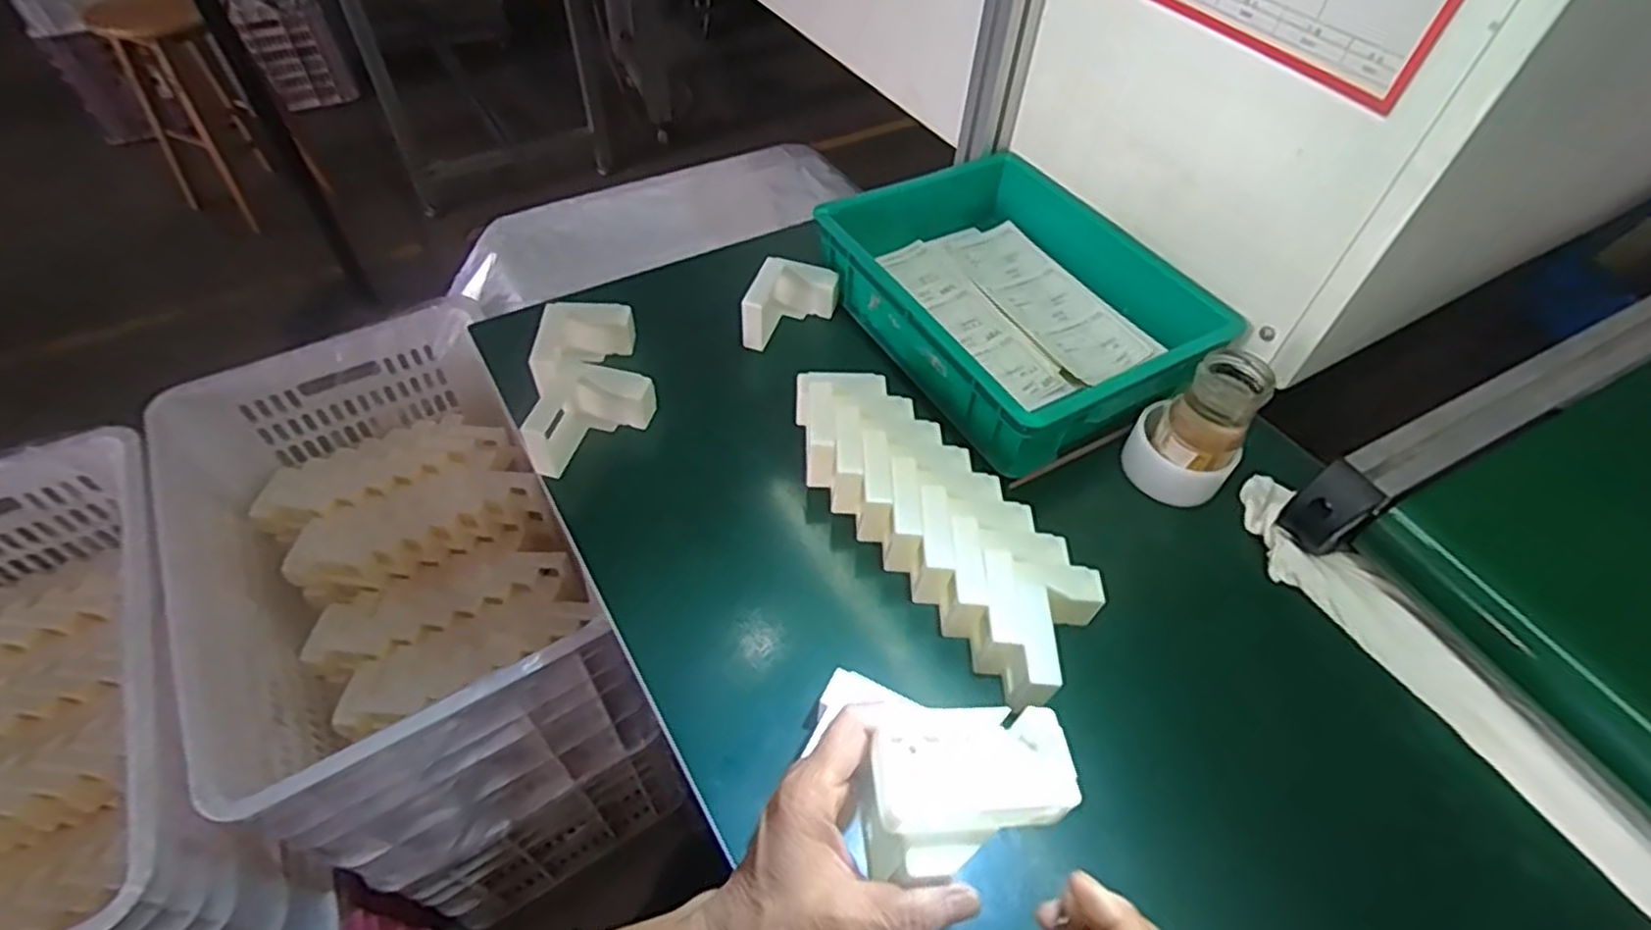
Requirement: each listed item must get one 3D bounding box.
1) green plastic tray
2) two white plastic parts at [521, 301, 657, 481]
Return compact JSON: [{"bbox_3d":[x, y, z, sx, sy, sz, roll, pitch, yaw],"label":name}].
[{"bbox_3d":[0.182,-0.166,0.740,0.271,0.074,0.348,-20,55,-18],"label":"green plastic tray"},{"bbox_3d":[-0.203,-0.073,0.660,0.099,0.055,0.167,-5,51,-7],"label":"two white plastic parts"}]

